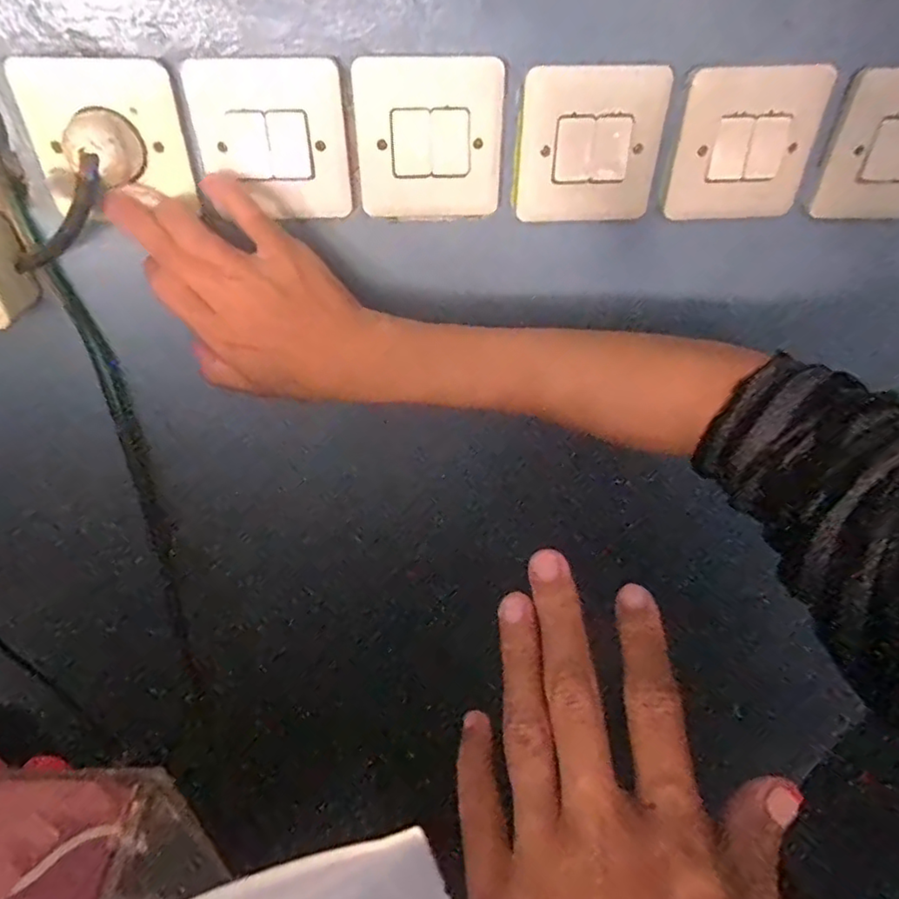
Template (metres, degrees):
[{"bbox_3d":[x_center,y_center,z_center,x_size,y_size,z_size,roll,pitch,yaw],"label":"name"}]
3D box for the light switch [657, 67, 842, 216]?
[{"bbox_3d":[0.165,-0.171,0.339,0.081,0.077,0.015,1,38,-2],"label":"light switch"}]

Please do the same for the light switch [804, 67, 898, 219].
[{"bbox_3d":[0.256,-0.171,0.344,0.083,0.082,0.013,1,50,3],"label":"light switch"}]

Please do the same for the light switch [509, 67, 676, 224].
[{"bbox_3d":[0.079,-0.168,0.333,0.081,0.077,0.008,1,38,-1],"label":"light switch"}]

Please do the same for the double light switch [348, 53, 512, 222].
[{"bbox_3d":[-0.010,-0.169,0.328,0.079,0.077,0.008,1,38,-1],"label":"double light switch"}]

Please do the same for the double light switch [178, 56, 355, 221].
[{"bbox_3d":[-0.095,-0.166,0.323,0.081,0.075,0.010,-2,38,-6],"label":"double light switch"}]

